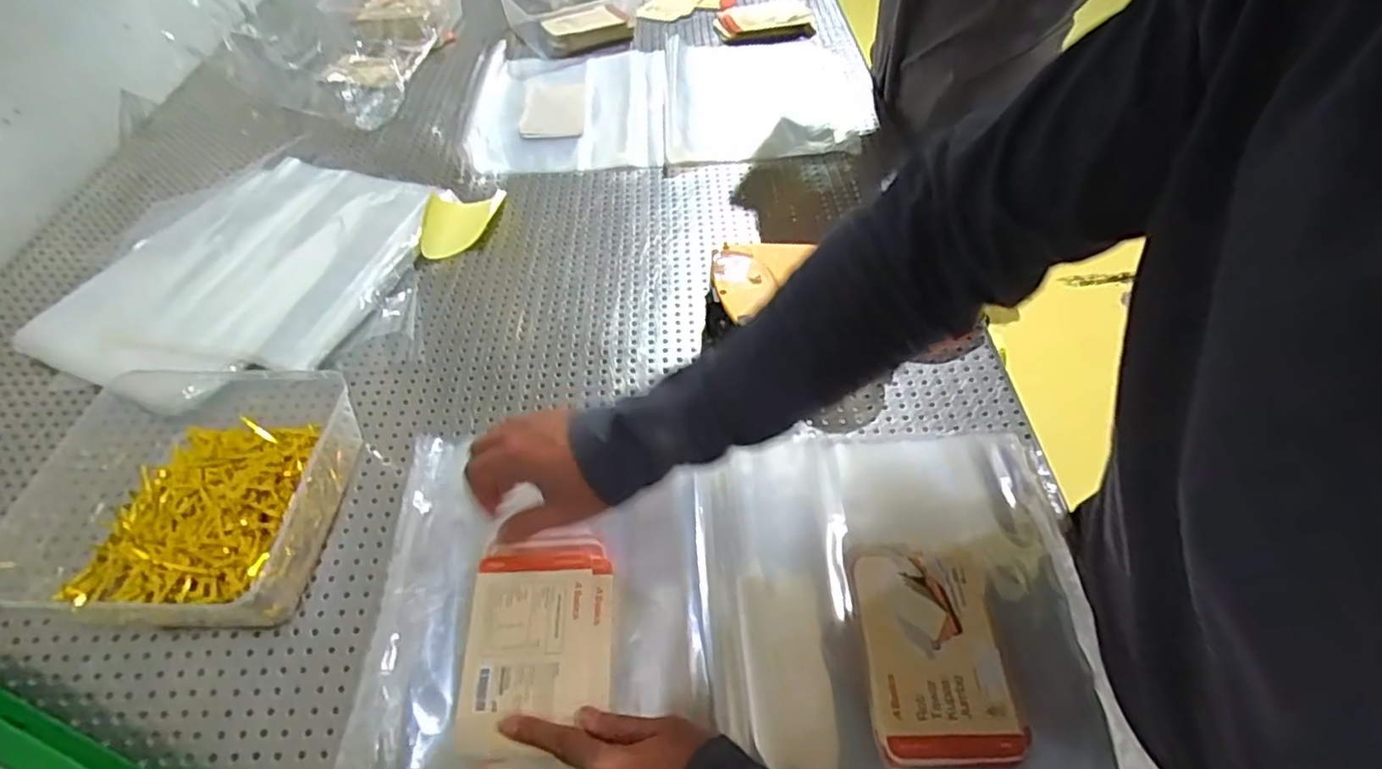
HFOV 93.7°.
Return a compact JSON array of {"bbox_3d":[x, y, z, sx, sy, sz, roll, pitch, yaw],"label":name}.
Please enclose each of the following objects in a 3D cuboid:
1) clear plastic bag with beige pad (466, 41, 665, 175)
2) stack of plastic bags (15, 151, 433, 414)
[{"bbox_3d":[-0.176,-0.408,0.943,0.273,0.055,0.313,-2,51,1],"label":"clear plastic bag with beige pad"},{"bbox_3d":[-0.475,-0.127,0.696,0.317,0.027,0.364,14,53,14],"label":"stack of plastic bags"}]

